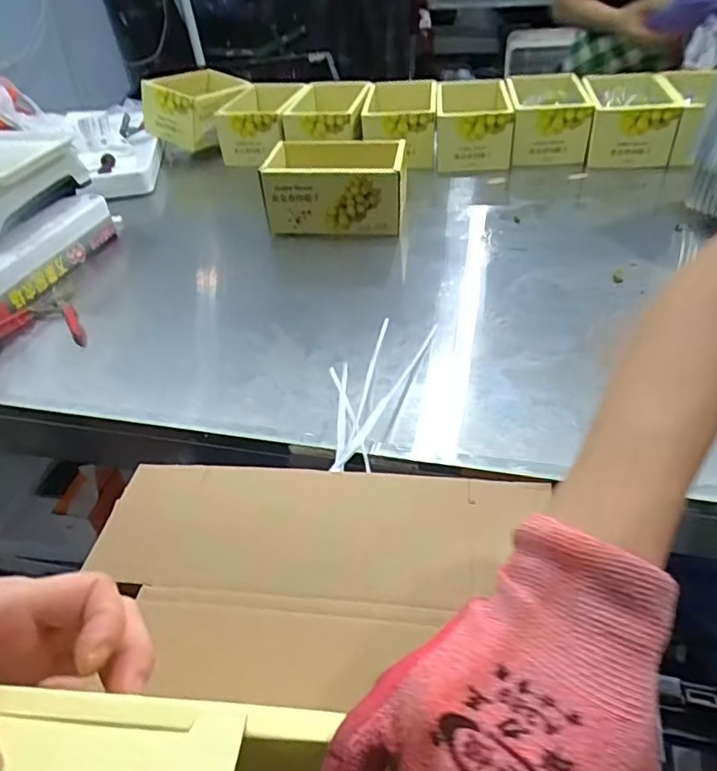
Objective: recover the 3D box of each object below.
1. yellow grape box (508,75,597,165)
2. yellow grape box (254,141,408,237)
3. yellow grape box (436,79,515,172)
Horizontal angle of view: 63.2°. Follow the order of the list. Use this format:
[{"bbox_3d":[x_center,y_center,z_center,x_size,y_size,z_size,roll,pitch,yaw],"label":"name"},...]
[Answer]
[{"bbox_3d":[0.366,-0.526,1.138,0.140,0.118,0.194,1,40,7],"label":"yellow grape box"},{"bbox_3d":[-0.033,-0.345,1.010,0.223,0.121,0.173,3,40,9],"label":"yellow grape box"},{"bbox_3d":[0.228,-0.528,1.164,0.138,0.118,0.210,1,40,7],"label":"yellow grape box"}]

